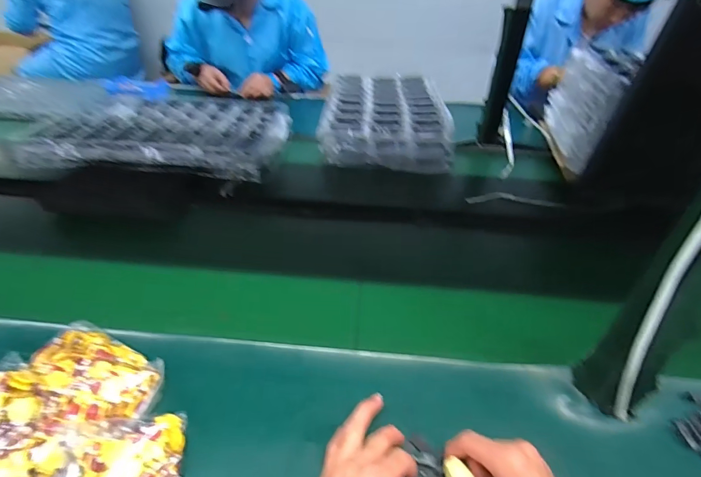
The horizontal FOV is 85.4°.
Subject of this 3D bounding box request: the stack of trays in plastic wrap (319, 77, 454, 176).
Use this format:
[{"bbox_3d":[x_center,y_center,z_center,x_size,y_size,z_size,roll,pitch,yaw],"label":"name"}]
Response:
[{"bbox_3d":[0.088,-0.337,1.024,0.306,0.088,0.448,2,39,-1],"label":"stack of trays in plastic wrap"}]

